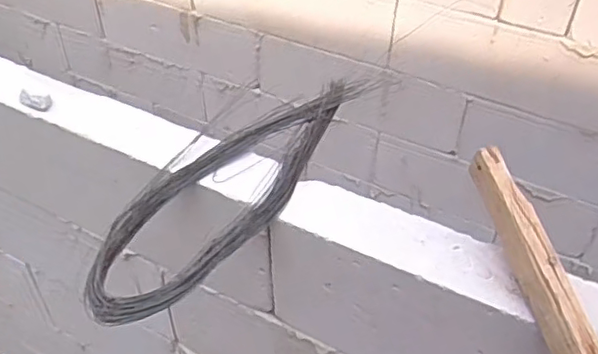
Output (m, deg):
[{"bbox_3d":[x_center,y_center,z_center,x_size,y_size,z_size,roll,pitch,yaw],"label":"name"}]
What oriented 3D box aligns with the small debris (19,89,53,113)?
[{"bbox_3d":[-0.333,-0.098,0.763,0.044,0.017,0.020,13,45,13],"label":"small debris"}]

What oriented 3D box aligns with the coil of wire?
[{"bbox_3d":[-0.069,-0.007,0.669,0.141,0.026,0.426,25,49,23],"label":"coil of wire"}]

